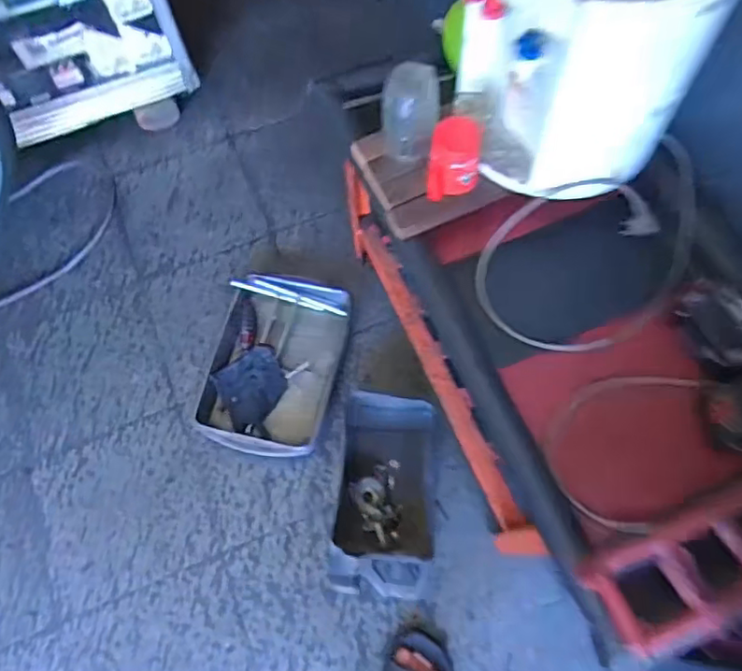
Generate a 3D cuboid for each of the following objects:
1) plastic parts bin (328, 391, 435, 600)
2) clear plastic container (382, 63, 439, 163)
[{"bbox_3d":[0.029,0.270,1.051,0.169,0.087,0.338,6,68,5],"label":"plastic parts bin"},{"bbox_3d":[0.055,-0.311,0.834,0.073,0.109,0.077,3,67,4],"label":"clear plastic container"}]

